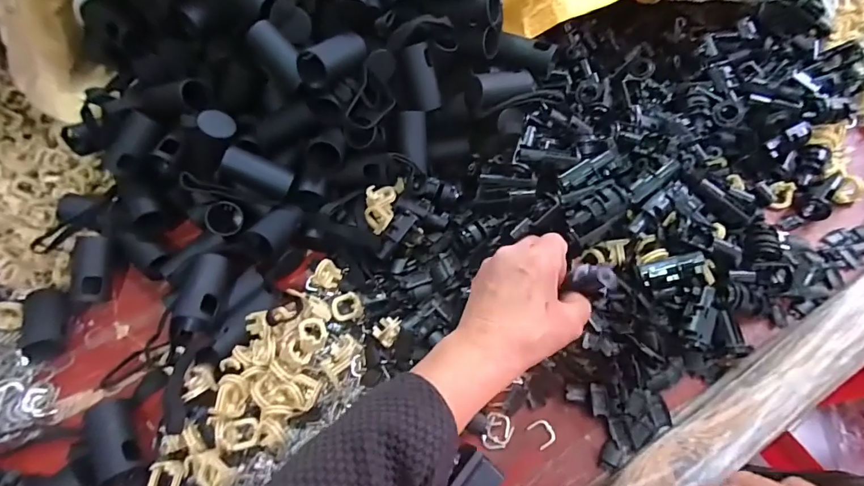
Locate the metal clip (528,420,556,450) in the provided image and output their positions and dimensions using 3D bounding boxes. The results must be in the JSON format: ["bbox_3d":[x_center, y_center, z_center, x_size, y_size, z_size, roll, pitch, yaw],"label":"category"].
[{"bbox_3d":[0.086,0.147,0.332,0.017,0.004,0.019,-30,62,-13],"label":"metal clip"}]

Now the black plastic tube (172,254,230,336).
[{"bbox_3d":[-0.194,0.041,0.365,0.034,0.026,0.065,0,59,4],"label":"black plastic tube"}]

